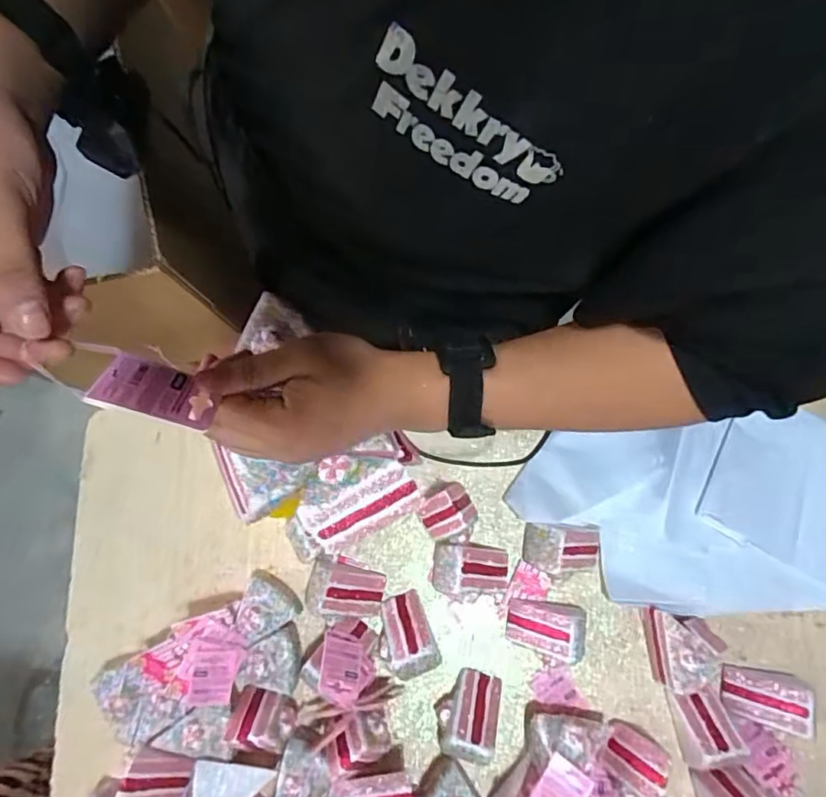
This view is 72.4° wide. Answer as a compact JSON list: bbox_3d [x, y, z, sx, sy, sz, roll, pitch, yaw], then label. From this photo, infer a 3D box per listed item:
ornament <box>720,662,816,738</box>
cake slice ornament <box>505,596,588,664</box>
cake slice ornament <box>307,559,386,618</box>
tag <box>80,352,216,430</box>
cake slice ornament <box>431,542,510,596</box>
[{"bbox_3d":[0.403,0.340,0.640,0.078,0.066,0.059,8,76,2],"label":"ornament"},{"bbox_3d":[0.157,0.268,0.660,0.085,0.058,0.061,10,76,2],"label":"cake slice ornament"},{"bbox_3d":[-0.083,0.229,0.674,0.095,0.059,0.069,11,76,3],"label":"cake slice ornament"},{"bbox_3d":[-0.139,-0.005,0.308,0.059,0.004,0.047,16,34,-17],"label":"tag"},{"bbox_3d":[0.072,0.203,0.676,0.095,0.064,0.067,4,75,1],"label":"cake slice ornament"}]

